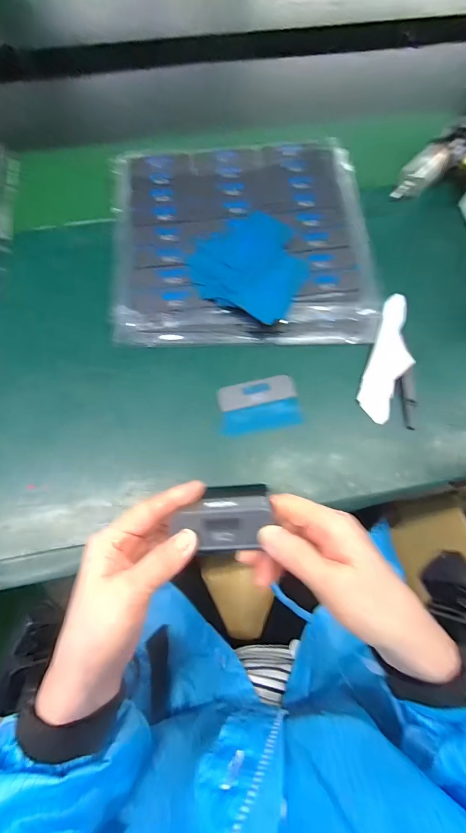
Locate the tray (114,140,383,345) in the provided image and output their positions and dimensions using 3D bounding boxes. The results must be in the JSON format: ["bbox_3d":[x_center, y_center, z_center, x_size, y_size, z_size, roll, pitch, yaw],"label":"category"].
[{"bbox_3d":[0.010,-0.189,0.378,0.259,0.029,0.244,-4,71,-2],"label":"tray"}]

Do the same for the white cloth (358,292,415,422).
[{"bbox_3d":[0.151,-0.058,0.343,0.035,0.017,0.130,19,71,6],"label":"white cloth"}]

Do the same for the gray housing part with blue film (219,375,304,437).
[{"bbox_3d":[0.025,-0.010,0.334,0.072,0.008,0.048,-10,71,-4],"label":"gray housing part with blue film"}]

